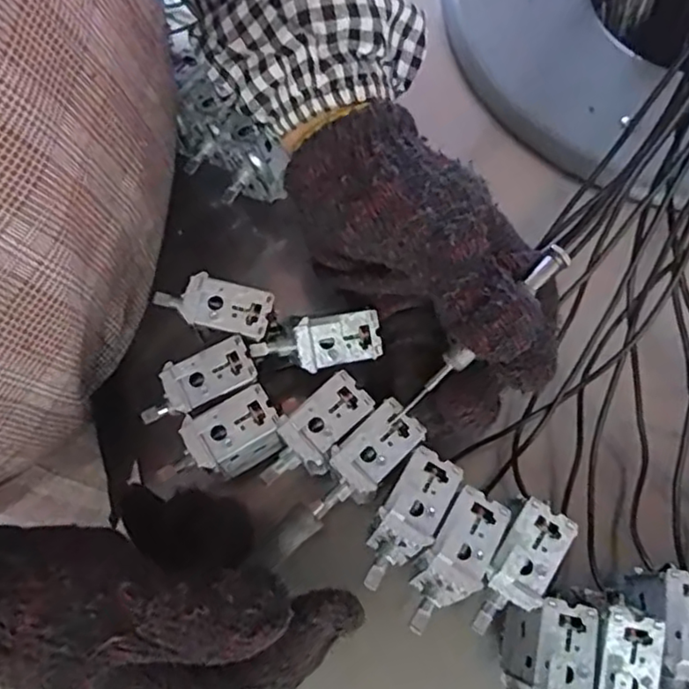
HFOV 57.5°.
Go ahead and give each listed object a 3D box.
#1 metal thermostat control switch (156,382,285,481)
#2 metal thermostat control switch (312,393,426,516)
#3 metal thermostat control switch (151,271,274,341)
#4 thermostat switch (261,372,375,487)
[{"bbox_3d":[-0.052,0.042,0.271,0.051,0.032,0.025,-28,72,-11],"label":"metal thermostat control switch"},{"bbox_3d":[0.008,0.049,0.259,0.022,0.015,0.055,41,79,14],"label":"metal thermostat control switch"},{"bbox_3d":[-0.058,-0.019,0.278,0.049,0.007,0.022,14,70,5],"label":"metal thermostat control switch"},{"bbox_3d":[-0.013,0.038,0.263,0.024,0.018,0.055,42,88,14],"label":"thermostat switch"}]

